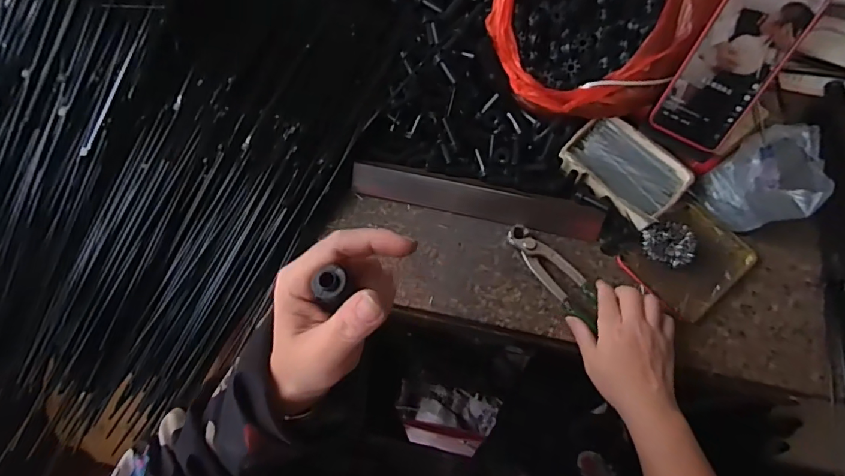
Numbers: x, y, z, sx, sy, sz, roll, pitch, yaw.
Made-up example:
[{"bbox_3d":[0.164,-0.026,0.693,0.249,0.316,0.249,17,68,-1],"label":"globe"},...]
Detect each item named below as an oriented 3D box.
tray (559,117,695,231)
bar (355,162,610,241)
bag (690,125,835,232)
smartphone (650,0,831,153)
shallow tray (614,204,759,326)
[{"bbox_3d":[0.227,-0.077,0.533,0.092,0.025,0.126,-43,74,-14],"label":"tray"},{"bbox_3d":[0.059,-0.042,0.538,0.281,0.011,0.038,11,100,5],"label":"bar"},{"bbox_3d":[0.378,-0.063,0.513,0.119,0.052,0.093,-34,72,-11],"label":"bag"},{"bbox_3d":[0.303,-0.171,0.463,0.079,0.162,0.011,31,36,12],"label":"smartphone"},{"bbox_3d":[0.288,0.025,0.516,0.118,0.015,0.097,-40,73,-13],"label":"shallow tray"}]

